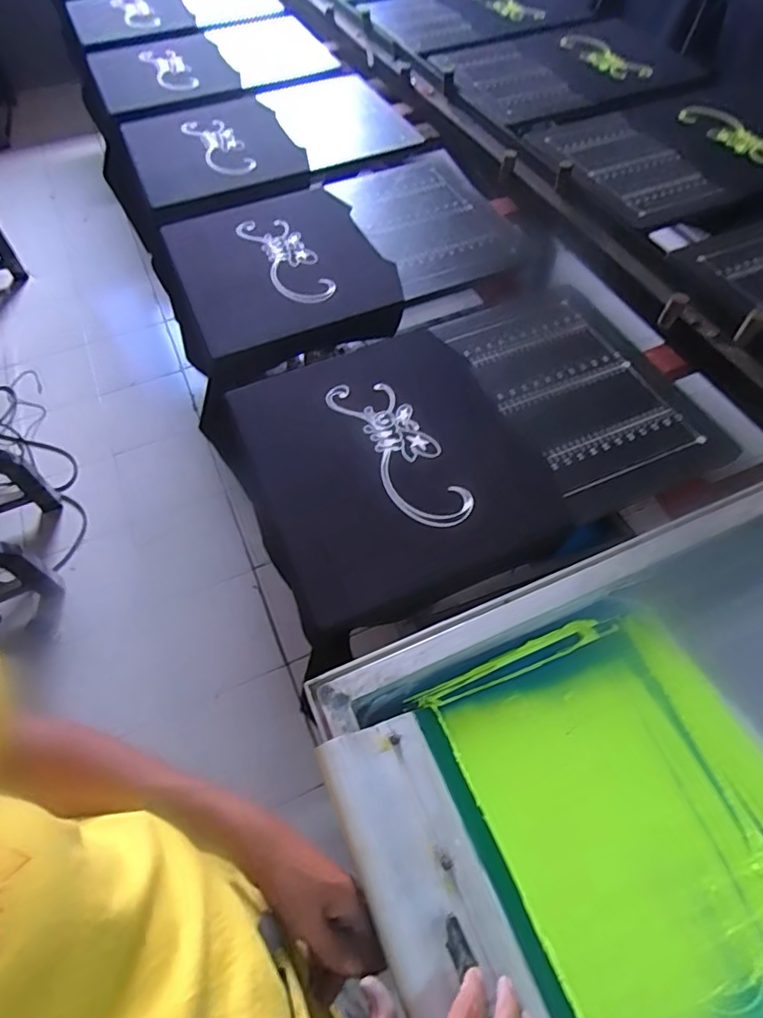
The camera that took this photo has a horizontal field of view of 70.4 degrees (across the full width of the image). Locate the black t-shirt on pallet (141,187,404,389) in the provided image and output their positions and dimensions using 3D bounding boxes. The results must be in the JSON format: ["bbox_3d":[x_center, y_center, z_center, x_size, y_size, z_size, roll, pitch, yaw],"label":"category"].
[{"bbox_3d":[-0.188,-0.414,0.967,0.365,0.071,0.401,-20,64,-12],"label":"black t-shirt on pallet"}]

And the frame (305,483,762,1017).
[{"bbox_3d":[0.323,0.242,0.498,0.633,0.039,0.464,-22,60,-10],"label":"frame"}]

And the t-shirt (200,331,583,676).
[{"bbox_3d":[-0.010,-0.069,0.747,0.377,0.068,0.456,-22,65,-13],"label":"t-shirt"}]

